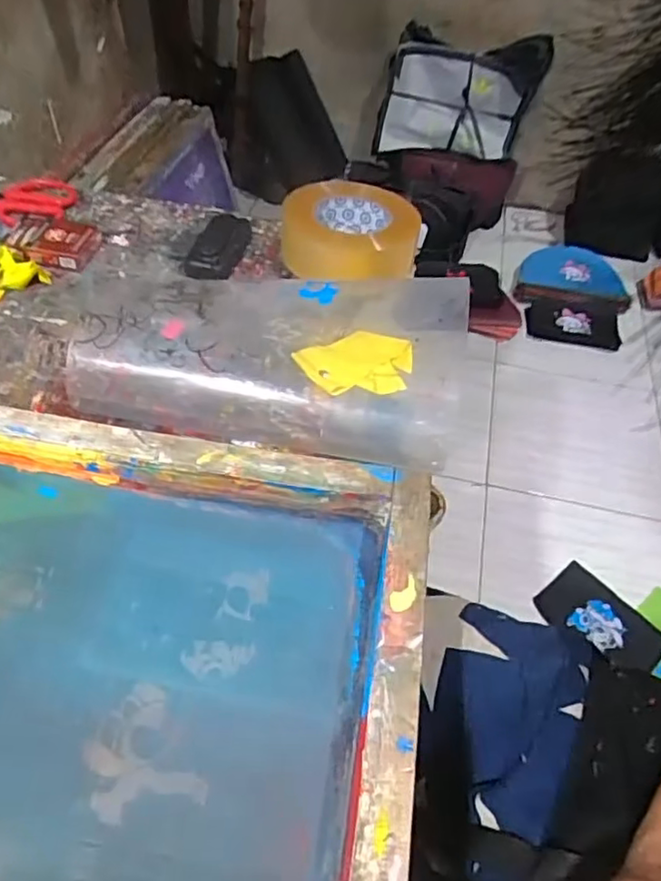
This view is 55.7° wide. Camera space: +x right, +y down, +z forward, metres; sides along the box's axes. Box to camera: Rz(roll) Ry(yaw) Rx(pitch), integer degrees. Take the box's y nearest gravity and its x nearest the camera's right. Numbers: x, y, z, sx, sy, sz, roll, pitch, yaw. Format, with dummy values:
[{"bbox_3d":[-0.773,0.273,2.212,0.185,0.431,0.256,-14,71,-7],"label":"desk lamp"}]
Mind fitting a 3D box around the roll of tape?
[{"bbox_3d":[0.020,-0.221,0.669,0.143,0.043,0.143,3,50,-4],"label":"roll of tape"}]

